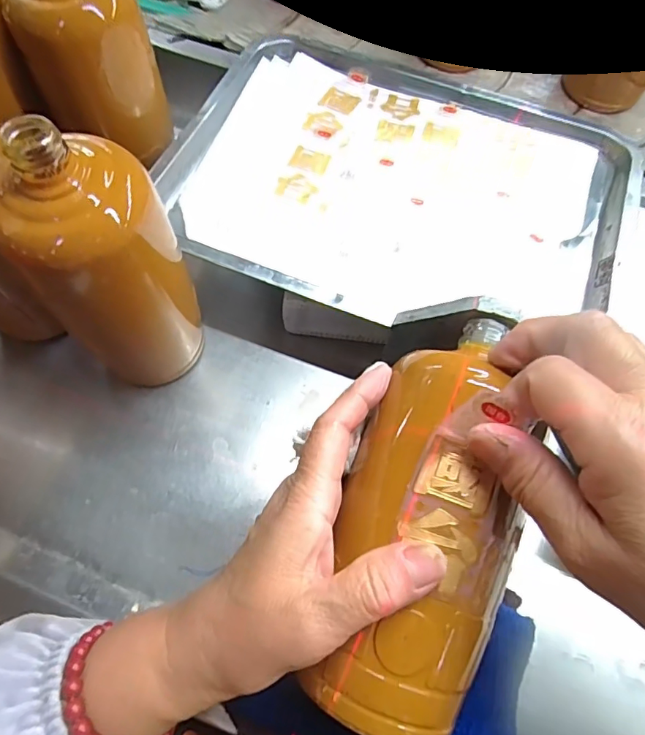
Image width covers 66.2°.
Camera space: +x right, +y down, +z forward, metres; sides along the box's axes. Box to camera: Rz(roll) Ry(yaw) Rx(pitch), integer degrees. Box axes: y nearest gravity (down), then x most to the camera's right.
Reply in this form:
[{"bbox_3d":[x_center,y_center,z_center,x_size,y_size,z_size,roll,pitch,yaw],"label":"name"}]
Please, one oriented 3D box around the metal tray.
[{"bbox_3d":[0.066,-0.147,0.386,0.335,0.030,0.257,19,69,7],"label":"metal tray"}]

